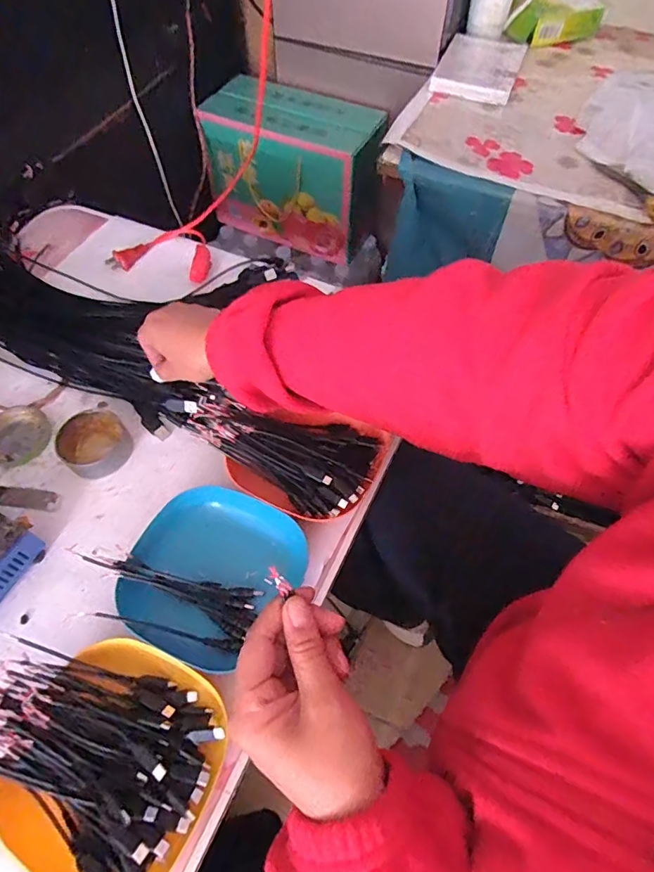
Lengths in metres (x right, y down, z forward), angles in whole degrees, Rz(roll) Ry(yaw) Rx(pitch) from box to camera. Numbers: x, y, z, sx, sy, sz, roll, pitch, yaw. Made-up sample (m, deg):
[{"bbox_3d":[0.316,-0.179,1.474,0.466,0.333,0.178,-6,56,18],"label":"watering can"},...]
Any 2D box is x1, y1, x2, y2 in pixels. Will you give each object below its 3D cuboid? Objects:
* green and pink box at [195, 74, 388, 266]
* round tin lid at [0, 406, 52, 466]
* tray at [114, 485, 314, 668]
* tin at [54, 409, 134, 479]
[{"bbox_3d":[-0.054,-0.541,1.034,0.337,0.242,0.170,20,61,10],"label":"green and pink box"},{"bbox_3d":[-0.319,-0.001,0.515,0.065,0.005,0.066,1,59,-1],"label":"round tin lid"},{"bbox_3d":[-0.096,0.116,0.424,0.129,0.035,0.133,25,62,13],"label":"tray"},{"bbox_3d":[-0.228,0.007,0.495,0.062,0.022,0.062,1,59,-1],"label":"tin"}]

